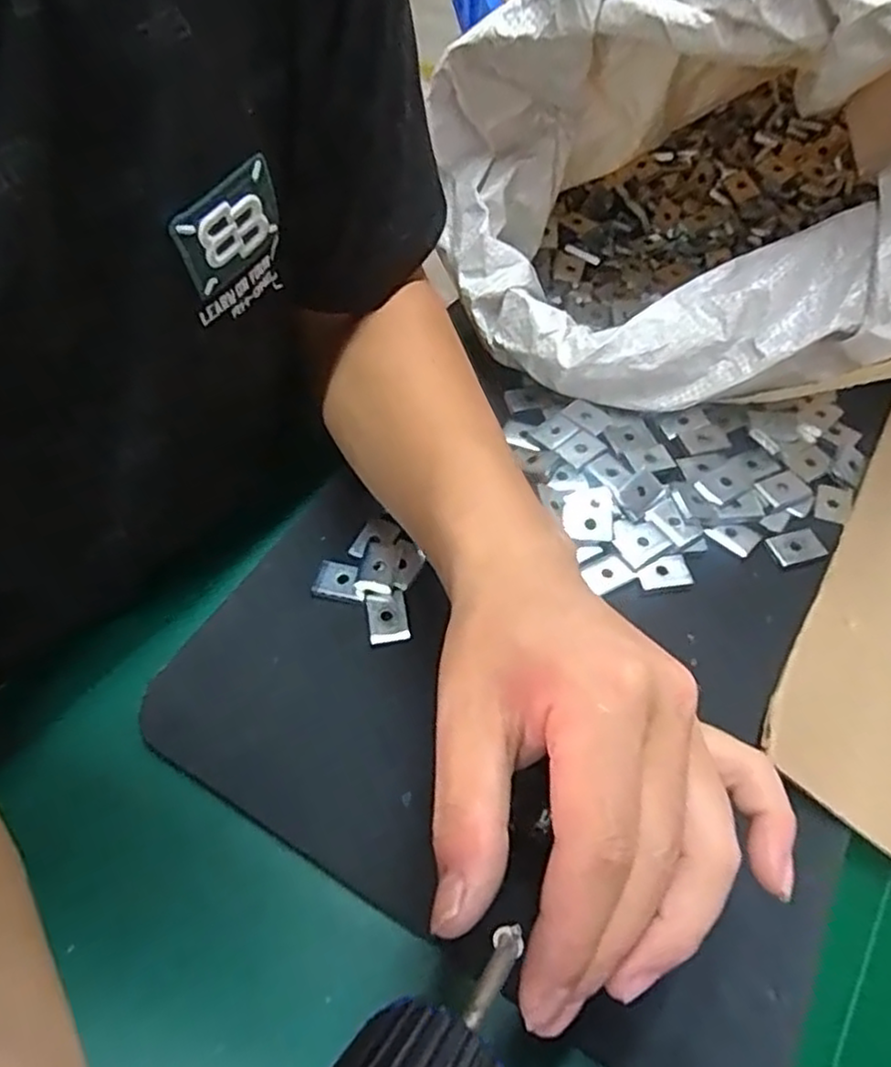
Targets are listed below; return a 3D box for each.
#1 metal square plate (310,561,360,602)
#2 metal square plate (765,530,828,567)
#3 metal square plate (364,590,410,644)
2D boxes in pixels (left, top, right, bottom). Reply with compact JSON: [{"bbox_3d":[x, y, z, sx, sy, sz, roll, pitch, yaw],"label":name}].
[{"bbox_3d":[-0.056,0.024,0.363,0.024,0.004,0.019,11,64,5],"label":"metal square plate"},{"bbox_3d":[0.194,0.008,0.387,0.027,0.005,0.018,-13,55,-11],"label":"metal square plate"},{"bbox_3d":[-0.030,0.041,0.351,0.019,0.004,0.025,-8,54,-8],"label":"metal square plate"}]

